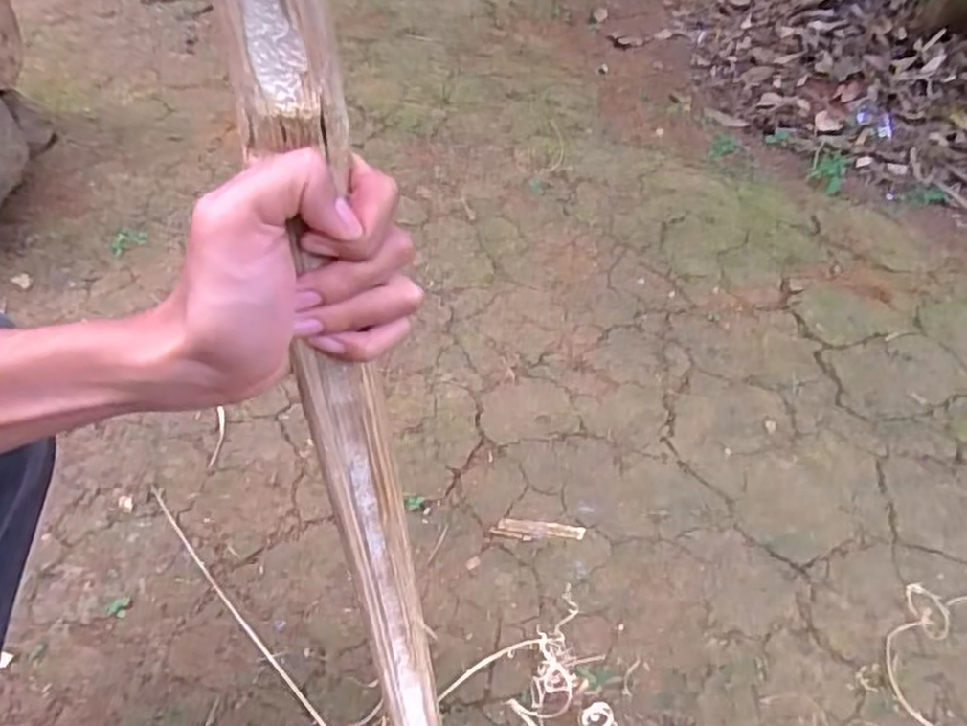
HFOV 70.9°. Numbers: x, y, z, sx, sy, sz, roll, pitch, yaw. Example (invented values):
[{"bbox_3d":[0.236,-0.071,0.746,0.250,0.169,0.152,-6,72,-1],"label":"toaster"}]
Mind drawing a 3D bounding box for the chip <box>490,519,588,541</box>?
[{"bbox_3d":[0.059,0.178,0.719,0.096,0.004,0.024,7,46,0],"label":"chip"}]

